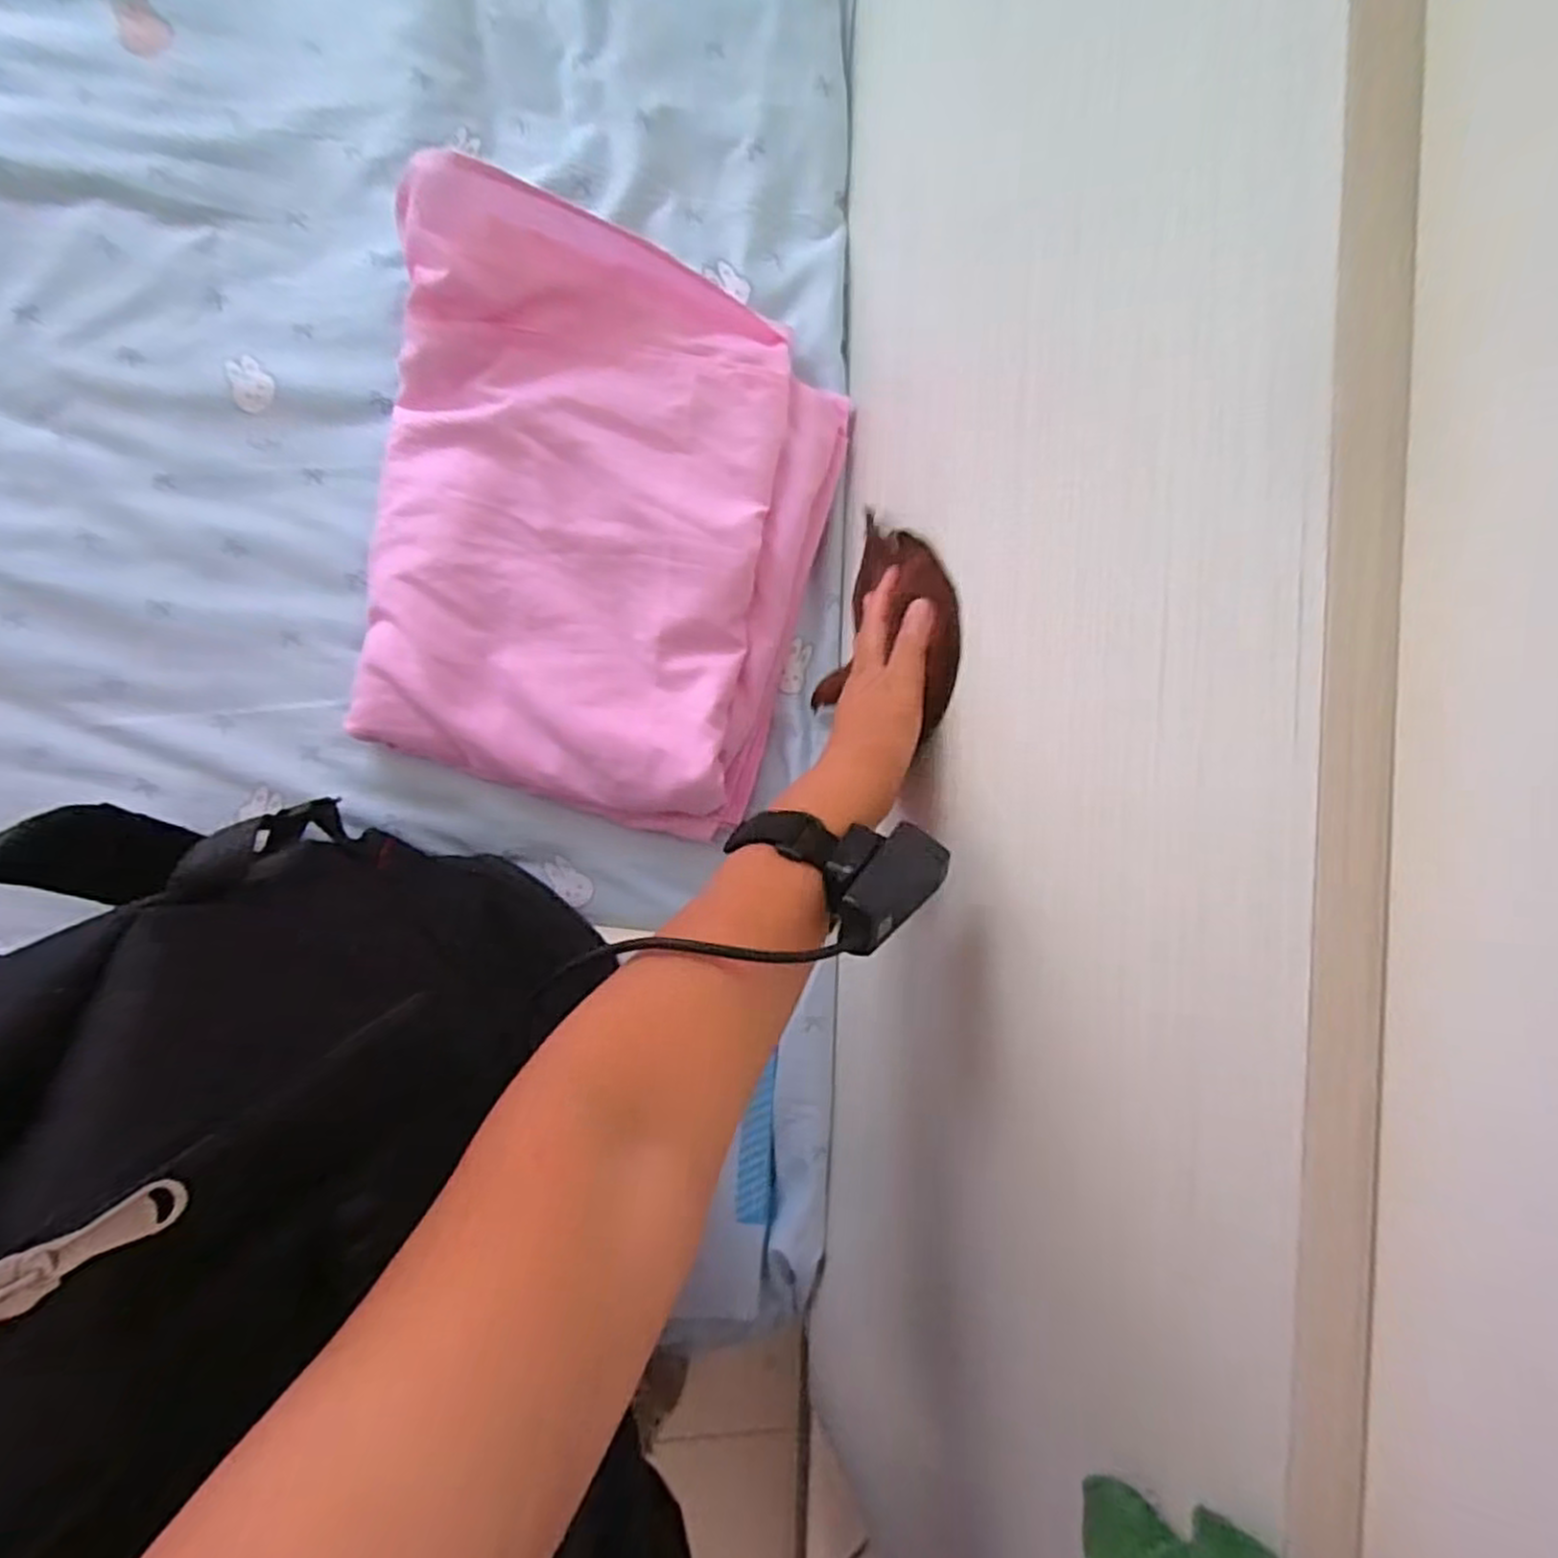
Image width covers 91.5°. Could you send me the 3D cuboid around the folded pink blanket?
[{"bbox_3d":[-0.132,-0.172,0.542,0.319,0.086,0.386,15,90,-8],"label":"folded pink blanket"}]

